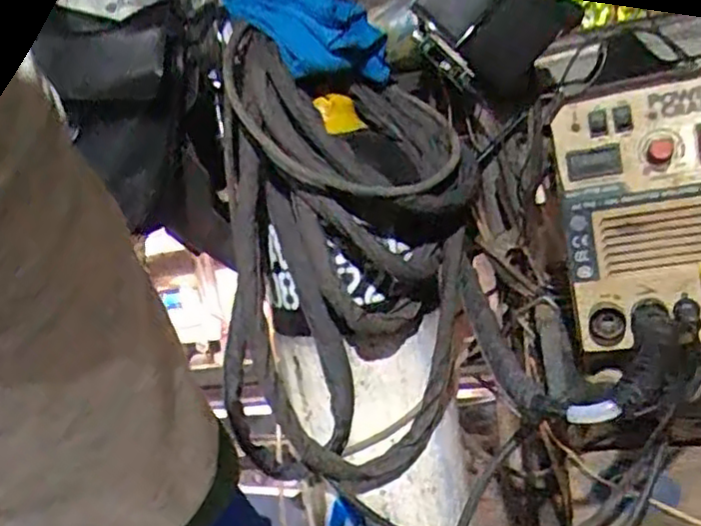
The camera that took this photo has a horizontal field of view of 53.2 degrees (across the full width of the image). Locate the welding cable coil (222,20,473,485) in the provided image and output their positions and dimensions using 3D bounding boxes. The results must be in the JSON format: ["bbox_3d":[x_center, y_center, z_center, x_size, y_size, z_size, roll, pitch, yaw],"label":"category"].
[{"bbox_3d":[0.002,0.004,0.760,0.222,0.460,0.163,-4,12,29],"label":"welding cable coil"}]

